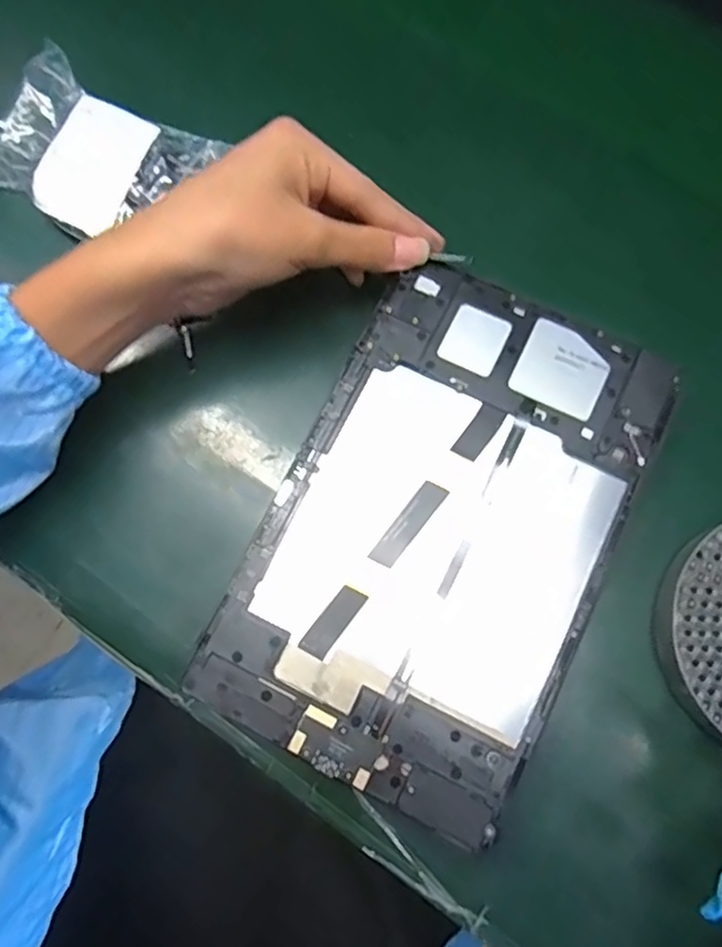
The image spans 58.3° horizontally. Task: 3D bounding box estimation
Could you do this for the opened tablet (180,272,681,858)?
[{"bbox_3d":[0.038,0.023,0.298,0.148,0.005,0.233,25,78,8],"label":"opened tablet"}]

